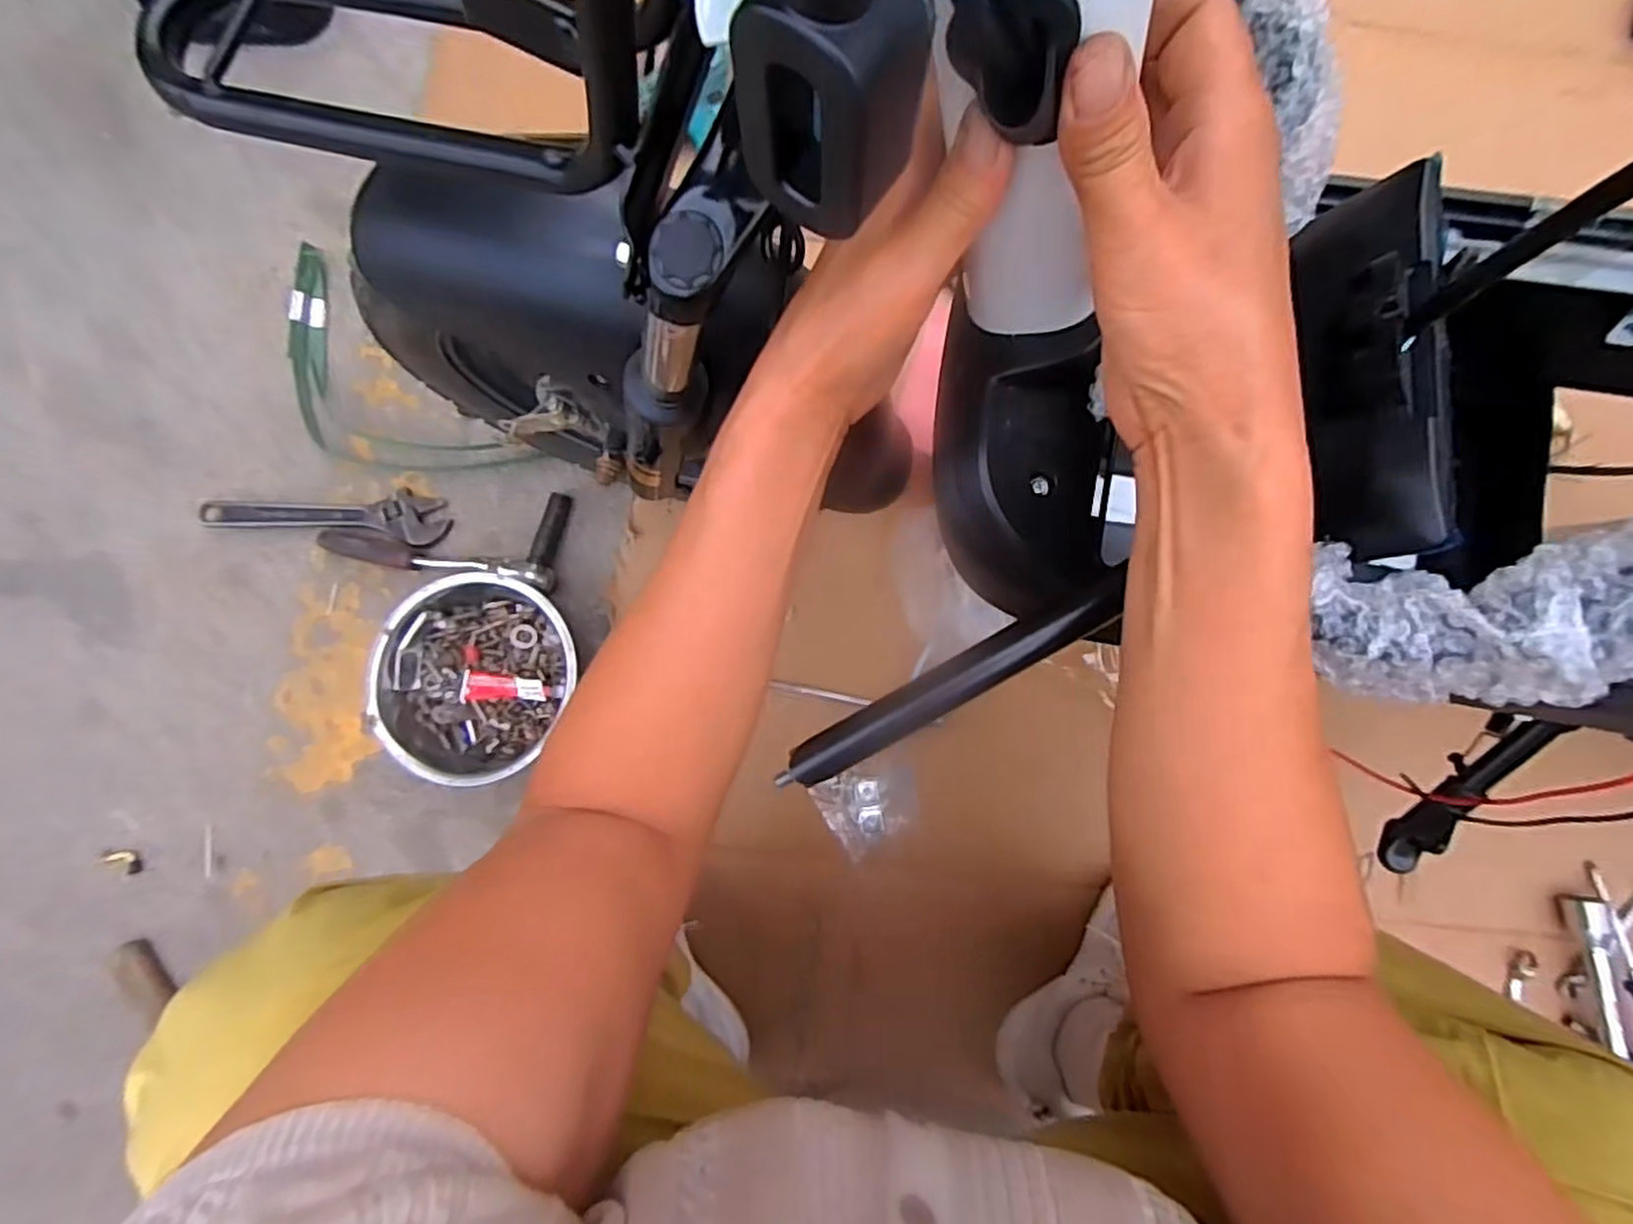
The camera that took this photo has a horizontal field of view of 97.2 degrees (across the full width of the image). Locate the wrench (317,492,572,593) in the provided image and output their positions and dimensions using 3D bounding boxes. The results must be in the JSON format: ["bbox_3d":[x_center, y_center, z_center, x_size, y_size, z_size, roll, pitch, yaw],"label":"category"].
[{"bbox_3d":[-0.373,-0.088,0.719,0.239,0.033,0.100,9,84,5],"label":"wrench"}]

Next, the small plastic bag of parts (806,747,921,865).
[{"bbox_3d":[0.055,0.176,0.679,0.095,0.006,0.074,-32,82,0],"label":"small plastic bag of parts"}]

